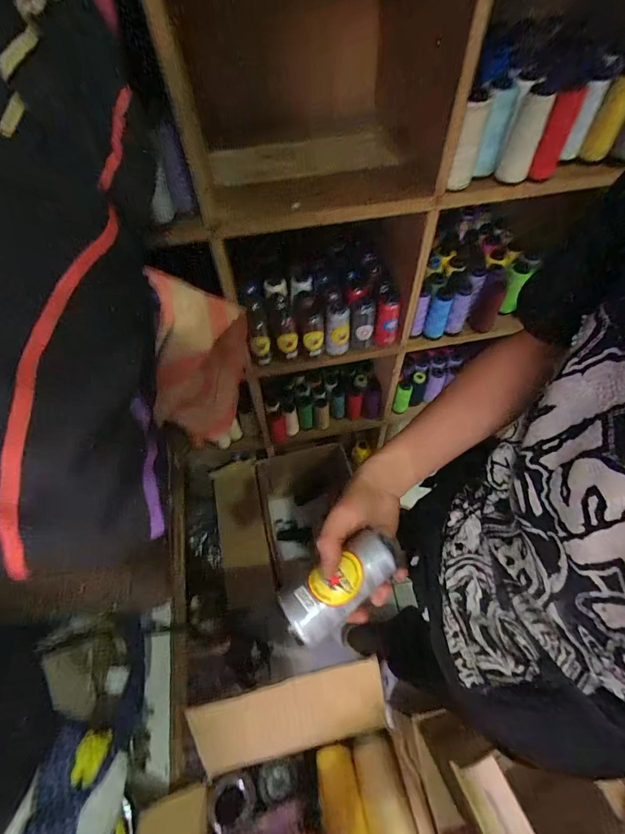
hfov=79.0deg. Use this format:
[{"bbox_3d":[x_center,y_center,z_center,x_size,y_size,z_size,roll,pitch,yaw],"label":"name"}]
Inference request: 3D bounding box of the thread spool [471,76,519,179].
[{"bbox_3d":[0.259,-0.404,0.541,0.036,0.113,0.038,0,57,1],"label":"thread spool"}]

